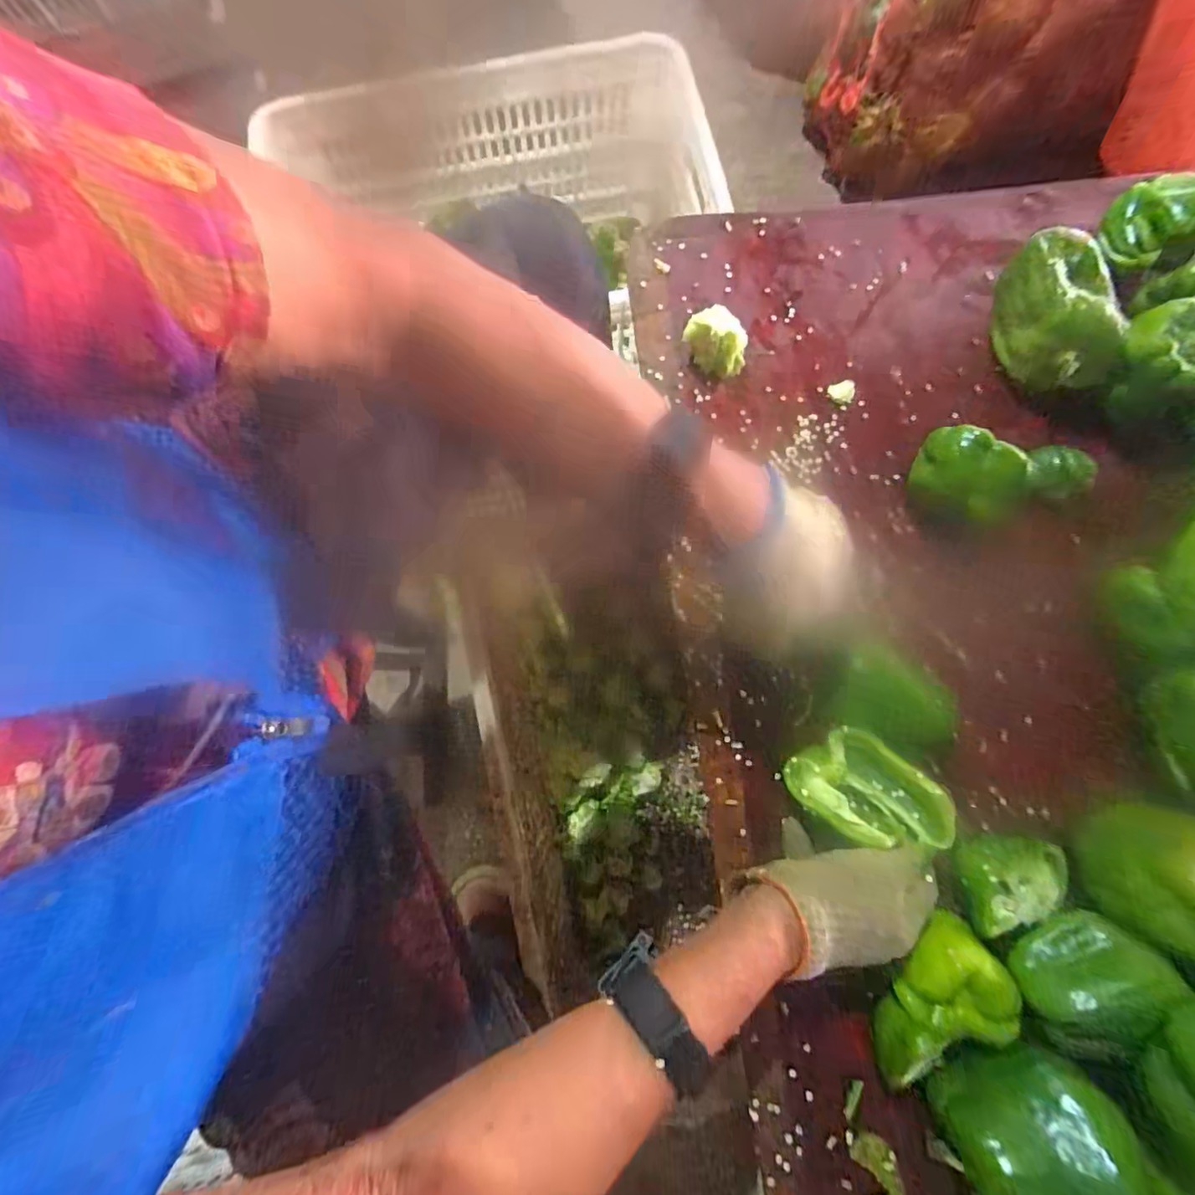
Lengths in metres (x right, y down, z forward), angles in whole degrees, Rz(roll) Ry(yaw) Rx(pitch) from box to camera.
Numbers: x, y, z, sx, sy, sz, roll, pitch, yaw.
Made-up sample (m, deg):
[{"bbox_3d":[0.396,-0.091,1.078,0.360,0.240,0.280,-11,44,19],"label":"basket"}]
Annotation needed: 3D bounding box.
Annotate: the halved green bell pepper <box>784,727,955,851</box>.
[{"bbox_3d":[0.181,0.127,0.364,0.090,0.052,0.066,30,80,8],"label":"halved green bell pepper"}]

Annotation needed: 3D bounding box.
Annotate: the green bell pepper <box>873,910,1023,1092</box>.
[{"bbox_3d":[0.212,0.255,0.345,0.062,0.044,0.104,31,80,8],"label":"green bell pepper"}]

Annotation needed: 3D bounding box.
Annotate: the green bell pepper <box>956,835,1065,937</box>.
[{"bbox_3d":[0.276,0.190,0.367,0.063,0.033,0.051,-8,77,0],"label":"green bell pepper"}]

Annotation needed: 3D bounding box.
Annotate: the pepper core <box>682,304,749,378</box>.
[{"bbox_3d":[0.100,-0.210,0.459,0.041,0.037,0.052,-40,79,-7],"label":"pepper core"}]

